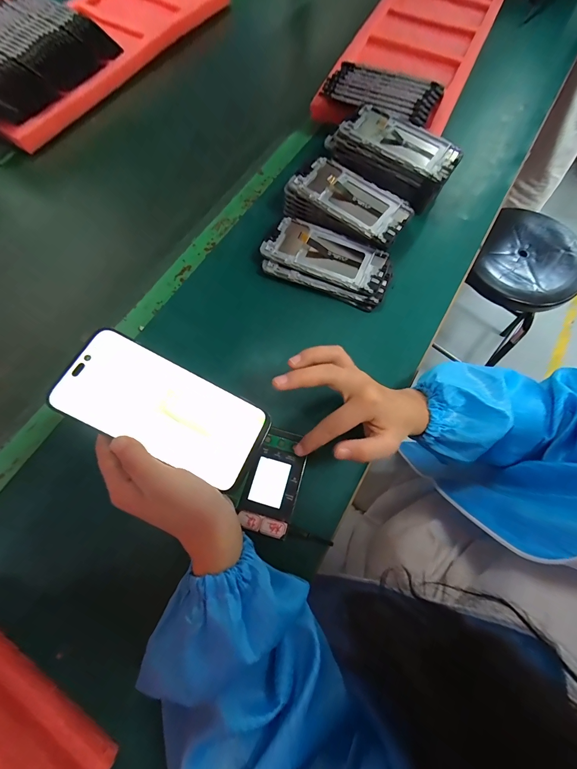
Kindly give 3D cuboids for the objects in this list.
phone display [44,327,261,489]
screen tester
[{"bbox_3d":[-0.097,0.019,0.256,0.154,0.004,0.072,29,71,-6],"label":"phone display"},{"bbox_3d":[-0.014,0.090,0.303,0.048,0.006,0.094,15,70,5],"label":"screen tester"}]

